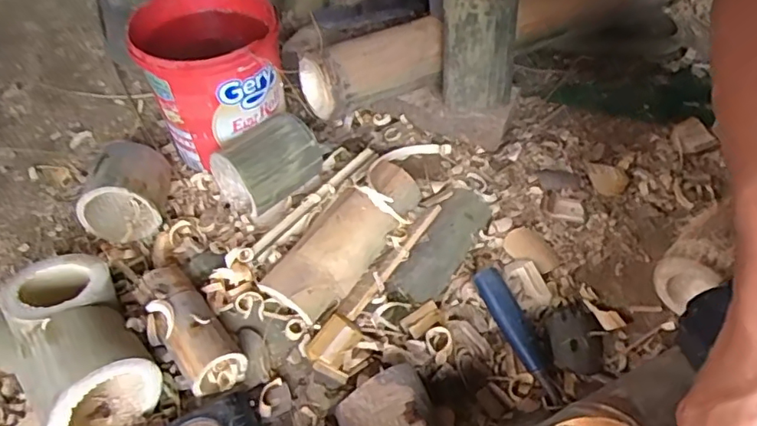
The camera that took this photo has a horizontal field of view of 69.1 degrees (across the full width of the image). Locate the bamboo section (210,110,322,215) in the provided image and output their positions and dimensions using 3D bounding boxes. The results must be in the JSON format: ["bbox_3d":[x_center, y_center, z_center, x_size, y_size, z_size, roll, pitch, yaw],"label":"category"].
[{"bbox_3d":[-0.113,-0.052,0.555,0.077,0.067,0.091,32,55,23],"label":"bamboo section"}]

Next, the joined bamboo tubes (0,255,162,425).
[{"bbox_3d":[-0.238,0.104,0.435,0.095,0.091,0.150,-35,59,-28],"label":"joined bamboo tubes"}]

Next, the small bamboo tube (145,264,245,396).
[{"bbox_3d":[-0.154,0.091,0.444,0.042,0.037,0.113,-32,58,-26],"label":"small bamboo tube"}]

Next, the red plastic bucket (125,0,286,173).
[{"bbox_3d":[-0.173,-0.138,0.585,0.132,0.151,0.137,-10,51,-11],"label":"red plastic bucket"}]

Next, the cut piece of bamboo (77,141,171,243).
[{"bbox_3d":[-0.246,-0.020,0.542,0.079,0.080,0.069,-5,50,-6],"label":"cut piece of bamboo"}]

